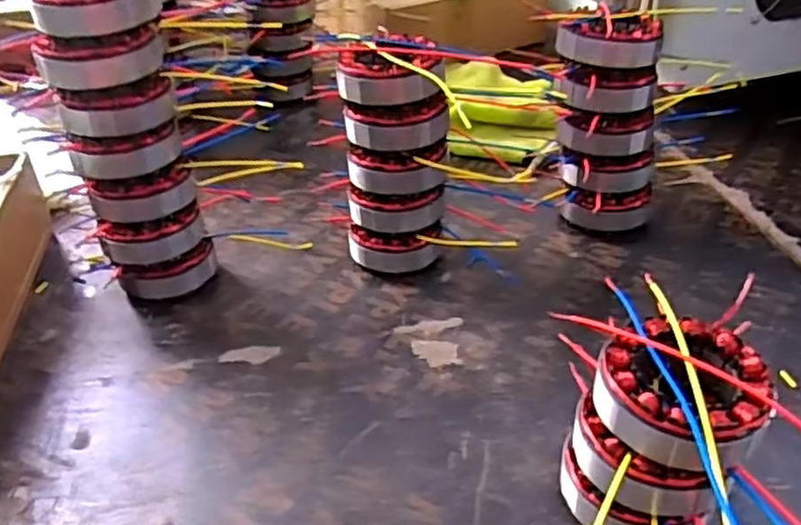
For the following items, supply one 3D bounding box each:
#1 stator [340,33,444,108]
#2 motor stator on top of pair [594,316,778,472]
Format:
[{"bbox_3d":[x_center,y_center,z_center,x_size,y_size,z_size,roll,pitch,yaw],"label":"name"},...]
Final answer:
[{"bbox_3d":[-0.007,-0.156,0.569,0.081,0.034,0.097,-1,36,4],"label":"stator"},{"bbox_3d":[0.154,0.070,0.375,0.084,0.036,0.087,-3,36,2],"label":"motor stator on top of pair"}]

